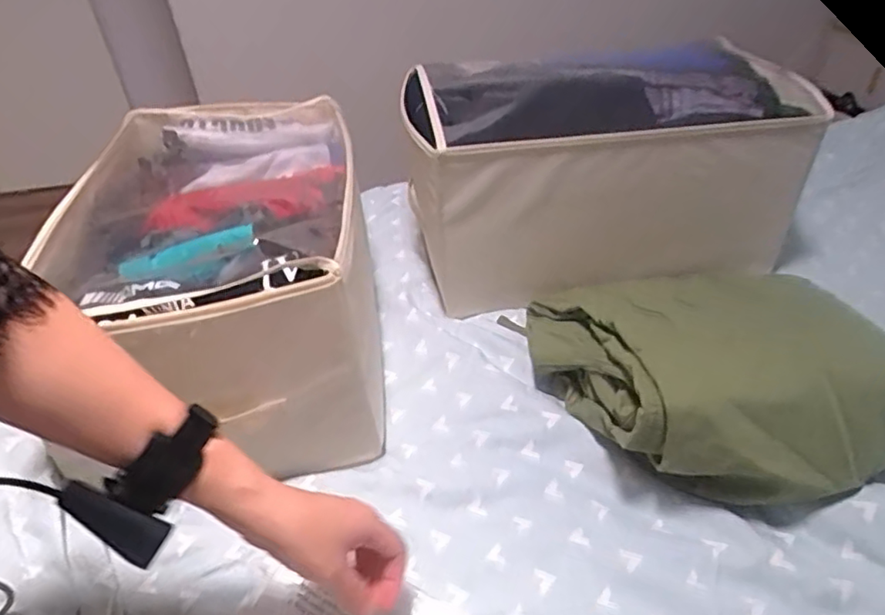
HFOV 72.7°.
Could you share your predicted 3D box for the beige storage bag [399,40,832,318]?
[{"bbox_3d":[0.201,-0.177,0.795,0.467,0.252,0.199,-10,39,-5],"label":"beige storage bag"}]

